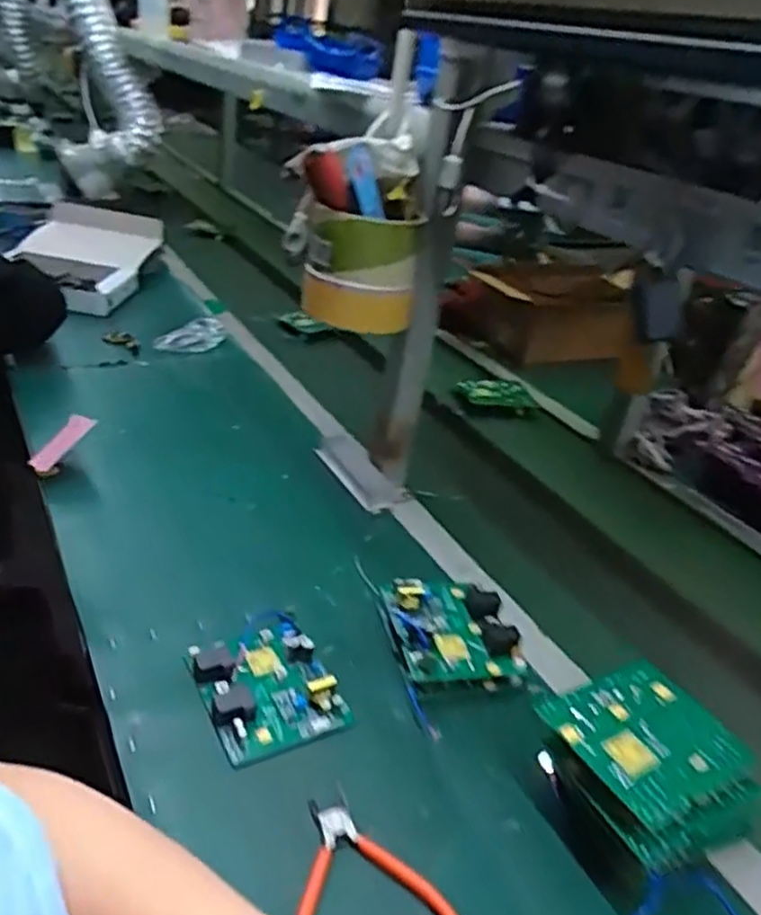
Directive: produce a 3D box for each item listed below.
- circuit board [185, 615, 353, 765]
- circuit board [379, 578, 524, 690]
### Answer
[{"bbox_3d":[-0.104,0.202,0.648,0.108,0.029,0.132,-14,36,-31],"label":"circuit board"},{"bbox_3d":[0.070,0.170,0.727,0.119,0.045,0.130,-2,31,-16],"label":"circuit board"}]

